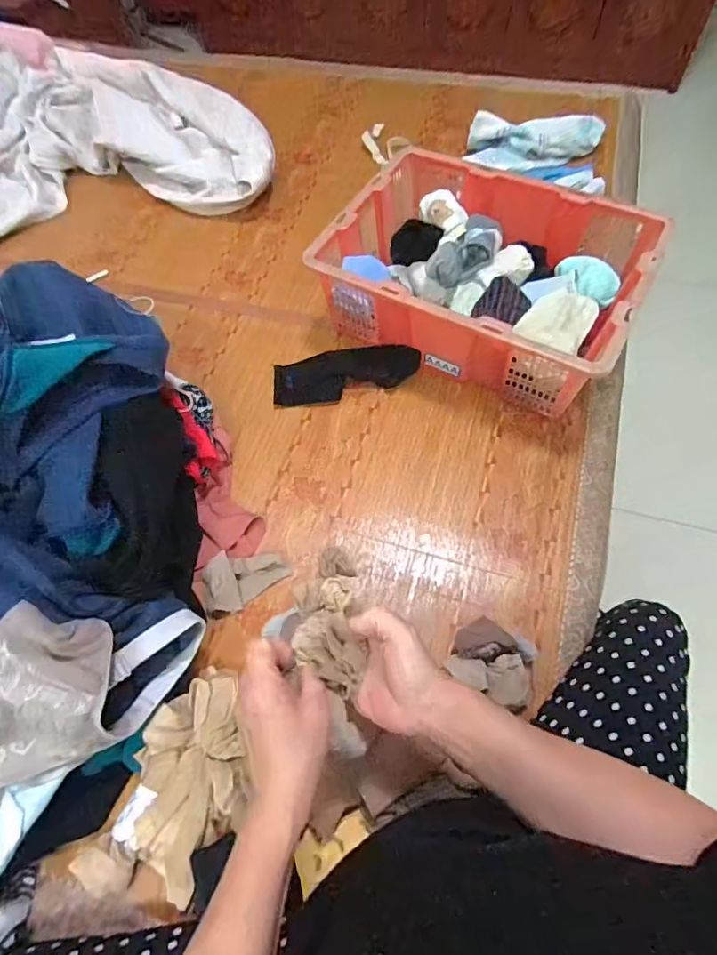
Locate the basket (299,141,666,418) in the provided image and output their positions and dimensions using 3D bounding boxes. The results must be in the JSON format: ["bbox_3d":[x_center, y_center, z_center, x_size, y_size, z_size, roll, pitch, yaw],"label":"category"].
[{"bbox_3d":[0.202,-0.328,0.829,0.458,0.160,0.338,26,67,16],"label":"basket"}]

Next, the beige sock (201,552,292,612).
[{"bbox_3d":[-0.152,0.140,0.679,0.112,0.027,0.073,-5,62,1],"label":"beige sock"}]

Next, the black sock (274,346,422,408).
[{"bbox_3d":[-0.021,-0.172,0.828,0.244,0.036,0.078,-9,62,-1],"label":"black sock"}]

